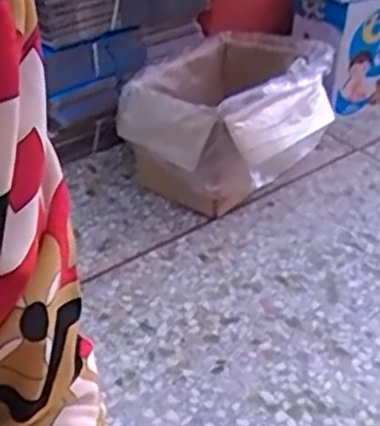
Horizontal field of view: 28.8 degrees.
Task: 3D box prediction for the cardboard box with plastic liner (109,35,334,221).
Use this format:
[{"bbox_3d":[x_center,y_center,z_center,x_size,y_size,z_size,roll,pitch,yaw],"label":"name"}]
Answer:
[{"bbox_3d":[0.113,-0.219,1.774,0.351,0.316,0.534,30,44,33],"label":"cardboard box with plastic liner"}]

